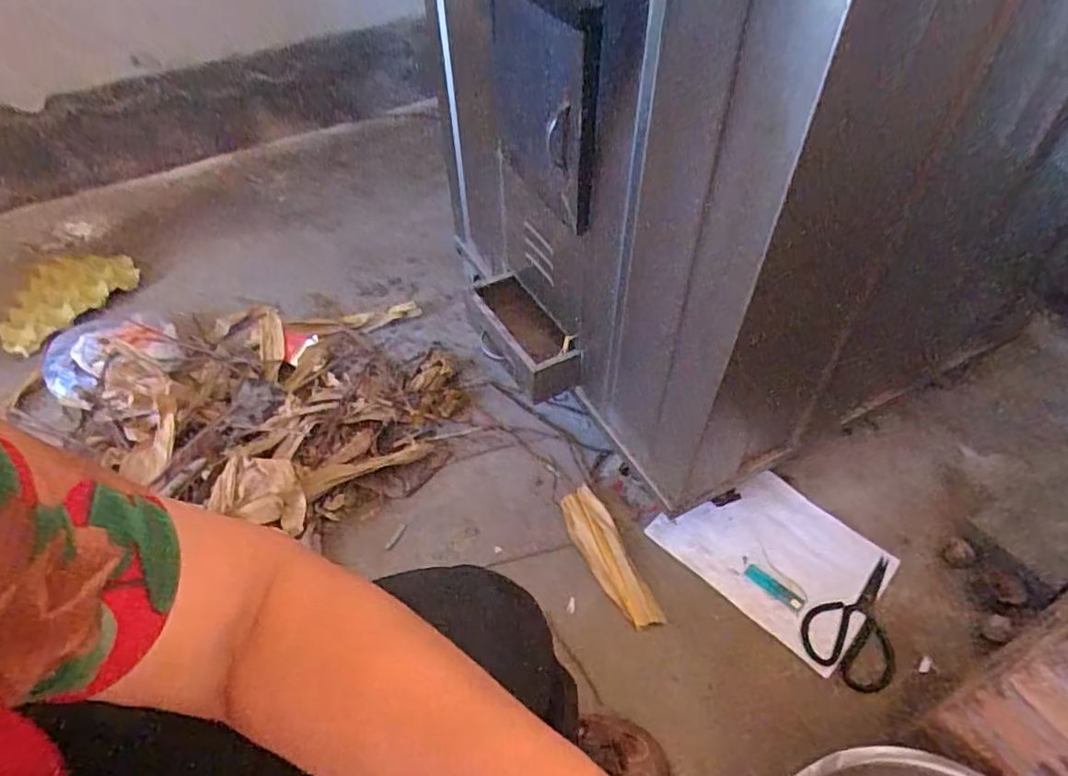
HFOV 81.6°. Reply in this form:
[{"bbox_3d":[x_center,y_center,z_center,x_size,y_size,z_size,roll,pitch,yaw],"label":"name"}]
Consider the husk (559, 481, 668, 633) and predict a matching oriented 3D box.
[{"bbox_3d":[0.098,0.219,0.806,0.059,0.014,0.199,-33,59,-2],"label":"husk"}]

